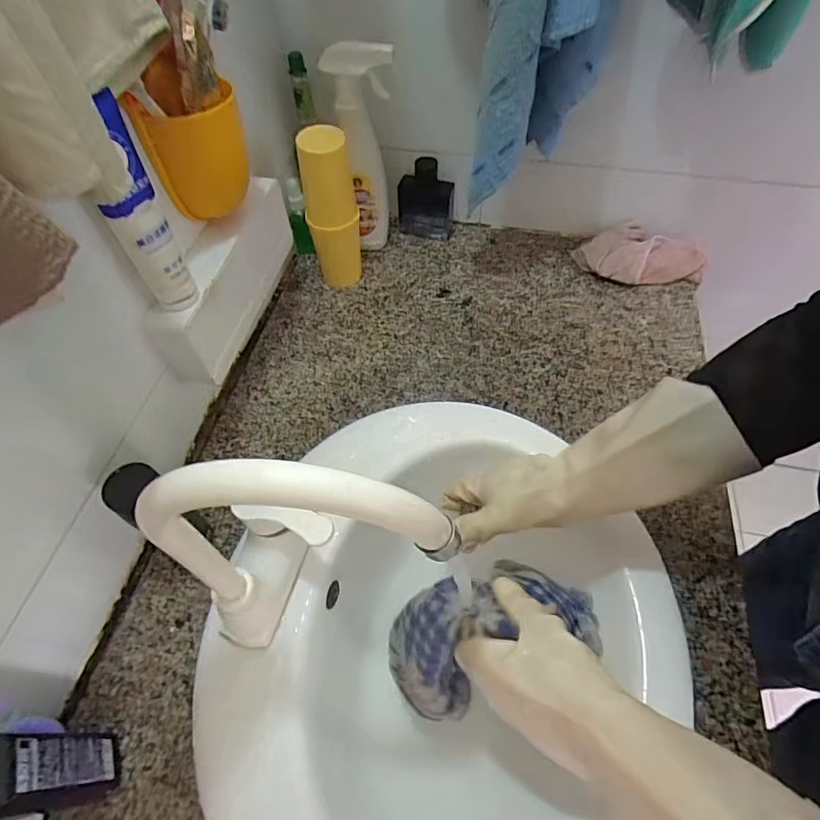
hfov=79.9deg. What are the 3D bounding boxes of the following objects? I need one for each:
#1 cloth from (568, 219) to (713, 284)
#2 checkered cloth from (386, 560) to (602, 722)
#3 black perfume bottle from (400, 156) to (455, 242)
[{"bbox_3d":[0.338,-0.234,0.729,0.172,0.034,0.100,-1,56,1],"label":"cloth"},{"bbox_3d":[0.072,0.199,0.446,0.184,0.153,0.099,-18,58,-10],"label":"checkered cloth"},{"bbox_3d":[0.024,-0.321,0.749,0.084,0.110,0.033,7,57,6],"label":"black perfume bottle"}]

